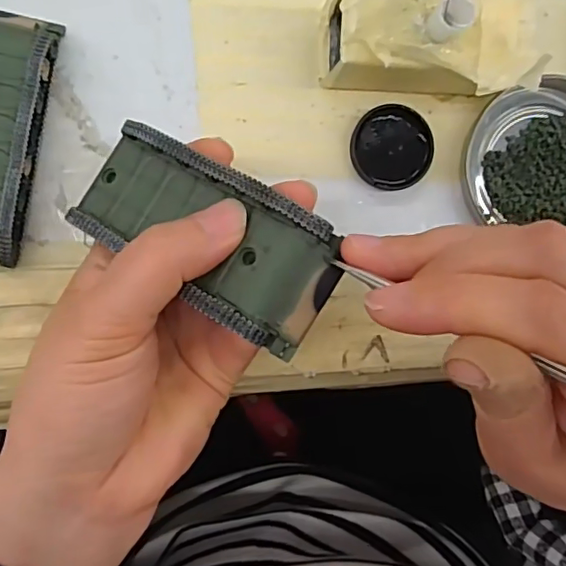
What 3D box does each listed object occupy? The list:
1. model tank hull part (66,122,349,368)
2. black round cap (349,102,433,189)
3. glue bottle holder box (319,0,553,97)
[{"bbox_3d":[-0.028,-0.018,0.189,0.095,0.018,0.042,32,86,23],"label":"model tank hull part"},{"bbox_3d":[0.047,-0.059,0.248,0.035,0.007,0.035,0,91,-8],"label":"black round cap"},{"bbox_3d":[0.060,-0.095,0.228,0.087,0.048,0.041,3,91,-8],"label":"glue bottle holder box"}]

